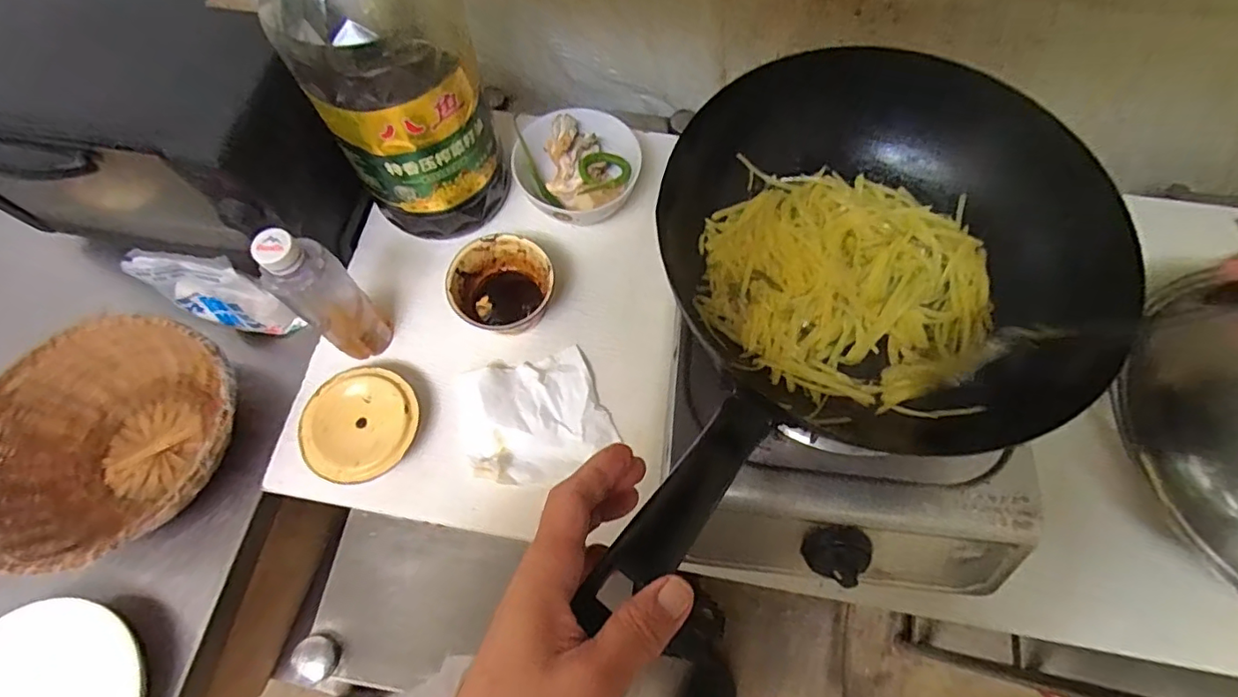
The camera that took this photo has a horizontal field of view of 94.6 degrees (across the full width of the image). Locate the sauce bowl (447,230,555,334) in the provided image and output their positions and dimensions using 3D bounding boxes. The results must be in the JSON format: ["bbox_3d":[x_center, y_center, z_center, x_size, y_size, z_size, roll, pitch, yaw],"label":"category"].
[{"bbox_3d":[-0.123,-0.065,0.609,0.094,0.073,0.100,0,68,1],"label":"sauce bowl"}]

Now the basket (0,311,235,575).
[{"bbox_3d":[-0.488,0.091,0.565,0.238,0.097,0.229,0,68,1],"label":"basket"}]

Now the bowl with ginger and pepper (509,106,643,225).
[{"bbox_3d":[-0.045,-0.202,0.654,0.135,0.077,0.123,0,68,1],"label":"bowl with ginger and pepper"}]

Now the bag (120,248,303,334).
[{"bbox_3d":[-0.404,-0.050,0.575,0.112,0.147,0.027,7,68,4],"label":"bag"}]

